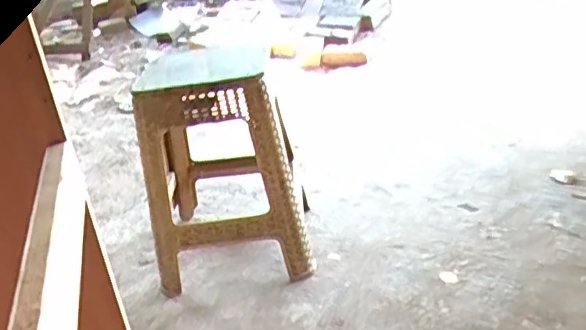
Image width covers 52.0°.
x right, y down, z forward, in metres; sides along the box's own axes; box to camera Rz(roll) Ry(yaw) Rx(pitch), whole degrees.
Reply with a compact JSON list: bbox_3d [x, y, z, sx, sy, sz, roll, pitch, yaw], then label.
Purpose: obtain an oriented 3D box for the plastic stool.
[{"bbox_3d":[-0.152,-0.011,1.395,0.349,0.474,0.321,-5,26,-2],"label":"plastic stool"}]

